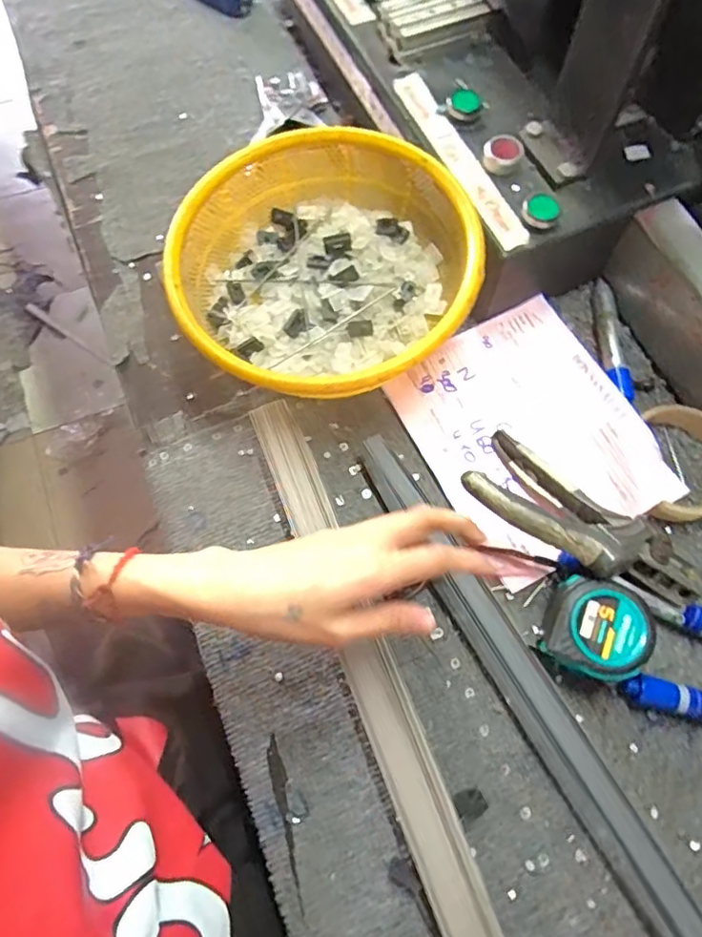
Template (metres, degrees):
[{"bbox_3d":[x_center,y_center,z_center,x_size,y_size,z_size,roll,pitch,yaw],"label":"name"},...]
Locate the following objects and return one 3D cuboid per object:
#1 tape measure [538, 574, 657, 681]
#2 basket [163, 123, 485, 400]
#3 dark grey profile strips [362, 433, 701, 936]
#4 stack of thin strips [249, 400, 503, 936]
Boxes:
[{"bbox_3d":[0.160,0.106,0.384,0.064,0.041,0.059,15,69,5],"label":"tape measure"},{"bbox_3d":[-0.020,-0.149,0.460,0.220,0.085,0.227,-1,69,1],"label":"basket"},{"bbox_3d":[0.118,0.147,0.383,0.033,0.018,0.404,-29,71,-9],"label":"dark grey profile strips"},{"bbox_3d":[0.012,0.133,0.388,0.033,0.022,0.405,-21,70,-6],"label":"stack of thin strips"}]

